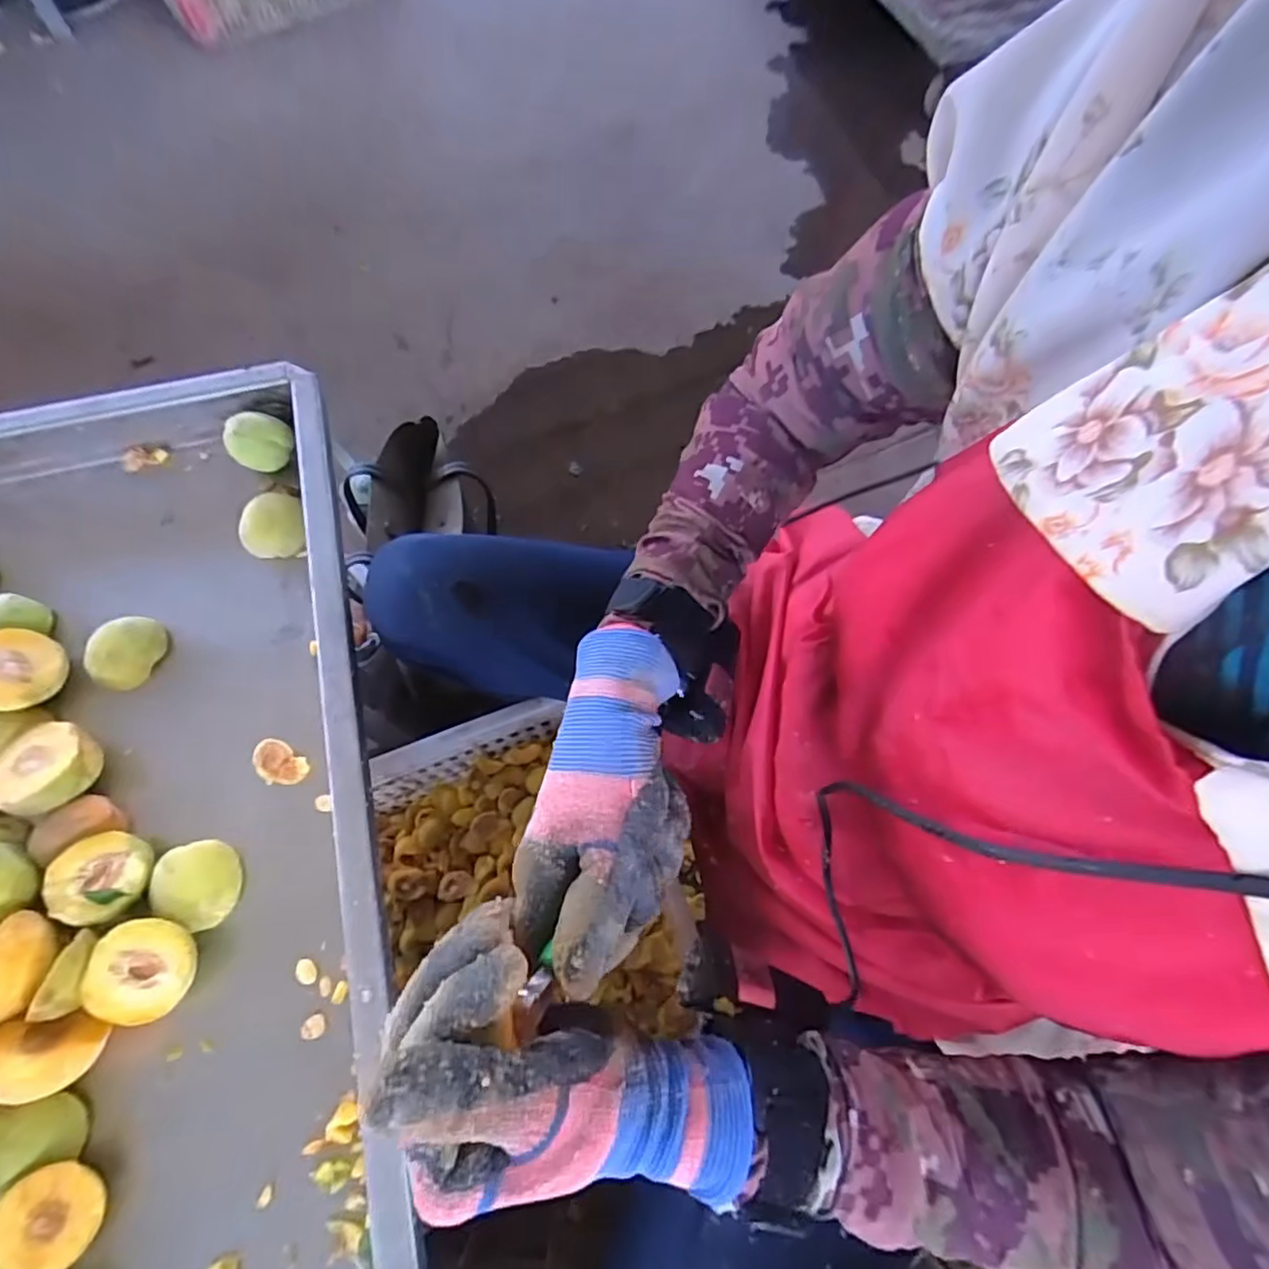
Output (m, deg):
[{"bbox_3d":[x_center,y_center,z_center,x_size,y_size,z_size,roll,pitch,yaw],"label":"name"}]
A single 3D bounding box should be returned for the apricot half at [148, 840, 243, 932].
[{"bbox_3d":[-0.291,0.165,0.419,0.049,0.027,0.046,27,71,9],"label":"apricot half"}]

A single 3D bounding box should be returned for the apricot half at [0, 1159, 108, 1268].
[{"bbox_3d":[-0.329,0.328,0.354,0.051,0.015,0.051,8,63,-17],"label":"apricot half"}]

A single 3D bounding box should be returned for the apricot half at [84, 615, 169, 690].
[{"bbox_3d":[-0.387,0.013,0.480,0.039,0.032,0.056,22,71,7],"label":"apricot half"}]

